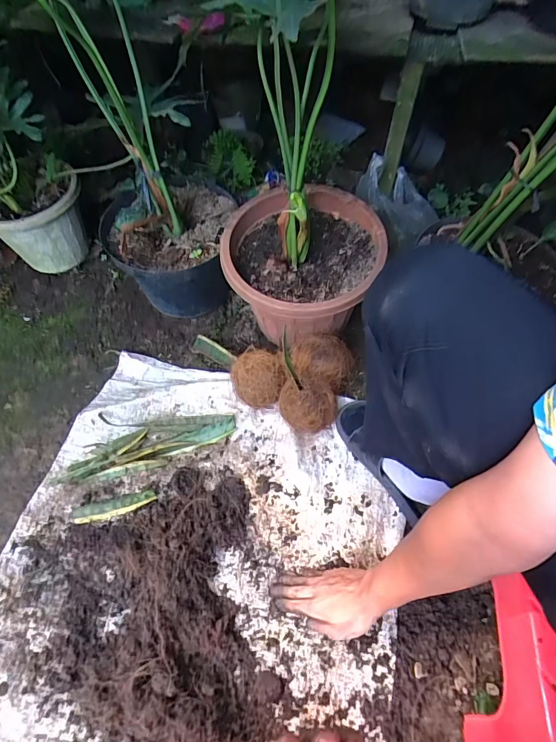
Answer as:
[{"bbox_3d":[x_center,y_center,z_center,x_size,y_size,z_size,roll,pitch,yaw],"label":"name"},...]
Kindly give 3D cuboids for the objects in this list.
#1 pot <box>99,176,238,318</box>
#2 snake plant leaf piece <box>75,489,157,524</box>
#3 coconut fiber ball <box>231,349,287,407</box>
[{"bbox_3d":[-0.224,-0.252,0.878,0.234,0.239,0.254,-1,54,2],"label":"pot"},{"bbox_3d":[-0.275,0.229,0.685,0.130,0.011,0.031,-16,55,-8],"label":"snake plant leaf piece"},{"bbox_3d":[-0.038,0.017,0.783,0.100,0.094,0.095,-1,54,2],"label":"coconut fiber ball"}]

